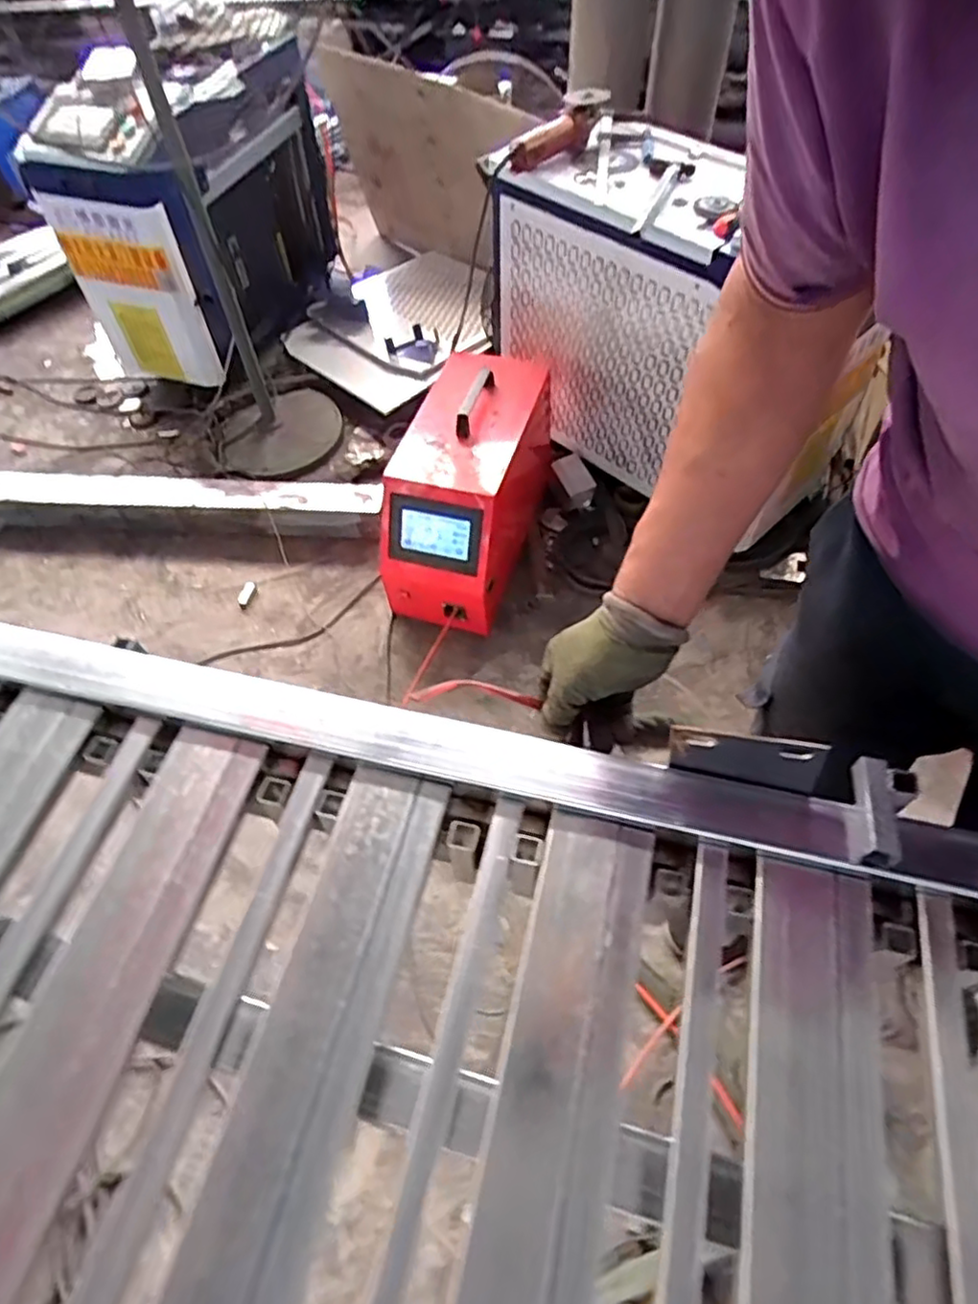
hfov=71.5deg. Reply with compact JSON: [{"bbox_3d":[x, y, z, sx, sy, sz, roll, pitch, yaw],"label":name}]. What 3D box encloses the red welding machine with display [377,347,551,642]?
[{"bbox_3d":[-0.034,-0.439,1.657,0.270,0.376,0.673,14,57,10],"label":"red welding machine with display"}]

